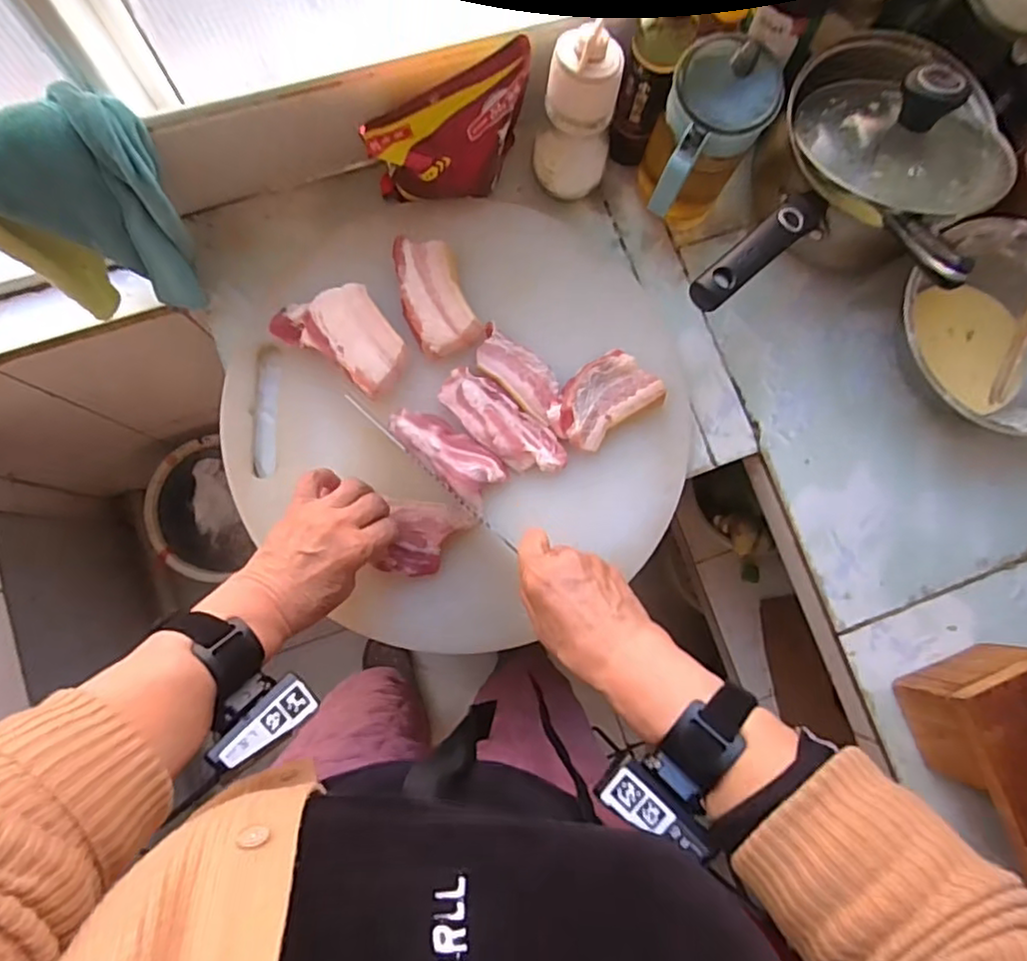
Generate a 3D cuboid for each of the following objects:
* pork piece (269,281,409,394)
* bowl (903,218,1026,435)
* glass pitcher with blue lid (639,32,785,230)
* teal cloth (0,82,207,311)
[{"bbox_3d":[-0.145,-0.129,0.539,0.110,0.030,0.070,33,80,1],"label":"pork piece"},{"bbox_3d":[0.463,-0.136,0.602,0.193,0.074,0.192,1,81,-4],"label":"bowl"},{"bbox_3d":[0.162,-0.296,0.565,0.088,0.144,0.110,24,80,0],"label":"glass pitcher with blue lid"},{"bbox_3d":[-0.335,-0.222,0.497,0.139,0.172,0.090,12,80,-2],"label":"teal cloth"}]

